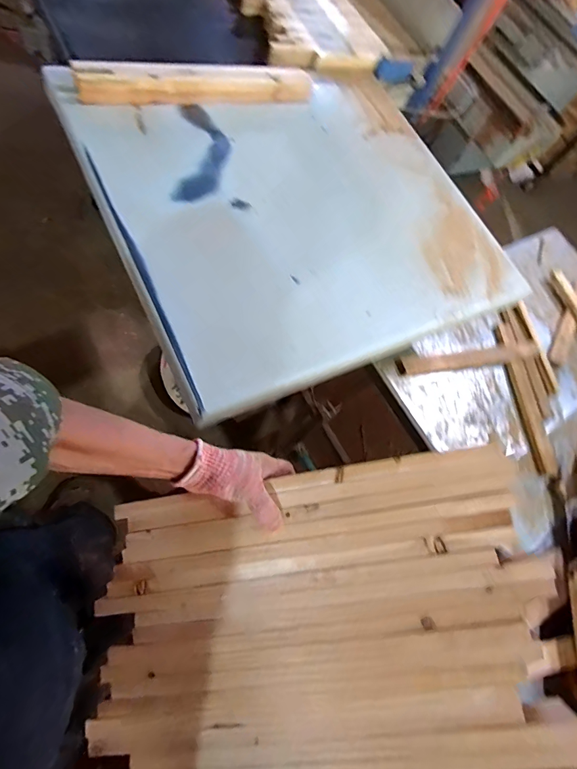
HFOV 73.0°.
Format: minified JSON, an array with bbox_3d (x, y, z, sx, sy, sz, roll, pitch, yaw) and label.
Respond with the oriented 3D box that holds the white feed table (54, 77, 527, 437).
[{"bbox_3d":[0.056,-0.406,0.896,0.889,0.050,0.761,-22,76,-26],"label":"white feed table"}]

